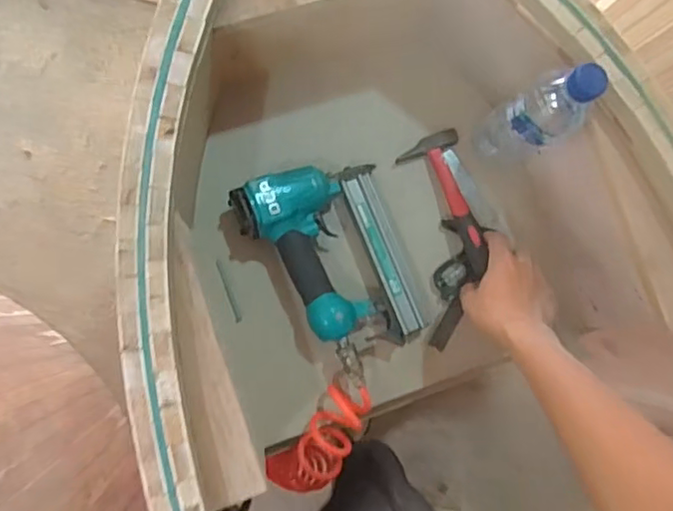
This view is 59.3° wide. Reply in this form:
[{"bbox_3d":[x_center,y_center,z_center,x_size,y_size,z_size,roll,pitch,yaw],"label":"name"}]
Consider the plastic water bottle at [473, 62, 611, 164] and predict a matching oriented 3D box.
[{"bbox_3d":[0.208,-0.144,0.625,0.062,0.213,0.062,1,86,-7],"label":"plastic water bottle"}]

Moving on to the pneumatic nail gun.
[{"bbox_3d":[-0.006,0.007,0.662,0.166,0.055,0.211,-16,88,-8],"label":"pneumatic nail gun"}]

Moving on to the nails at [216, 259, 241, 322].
[{"bbox_3d":[-0.125,0.041,0.684,0.007,0.004,0.075,-19,88,-8],"label":"nails"}]

